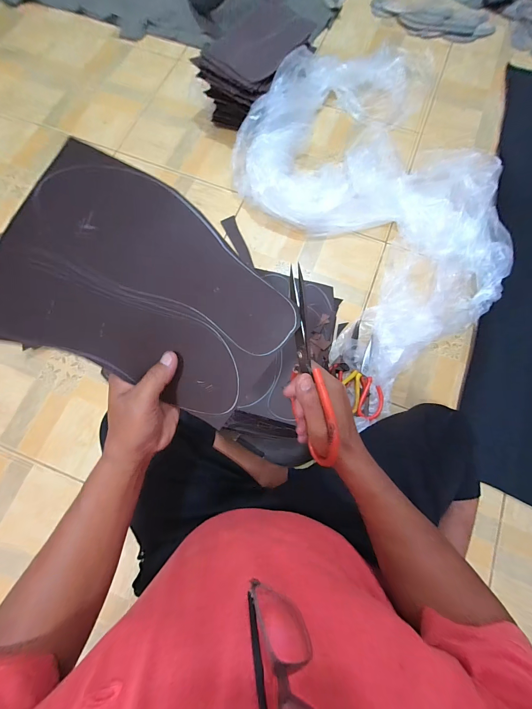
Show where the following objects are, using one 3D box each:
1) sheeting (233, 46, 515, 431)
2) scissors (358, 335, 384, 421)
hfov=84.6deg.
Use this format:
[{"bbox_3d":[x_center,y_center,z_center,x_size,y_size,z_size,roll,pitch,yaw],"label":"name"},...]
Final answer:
[{"bbox_3d":[0.287,-0.382,0.755,0.585,0.111,0.923,-24,77,-7],"label":"sheeting"},{"bbox_3d":[0.244,0.052,0.659,0.055,0.030,0.188,11,76,2],"label":"scissors"}]

